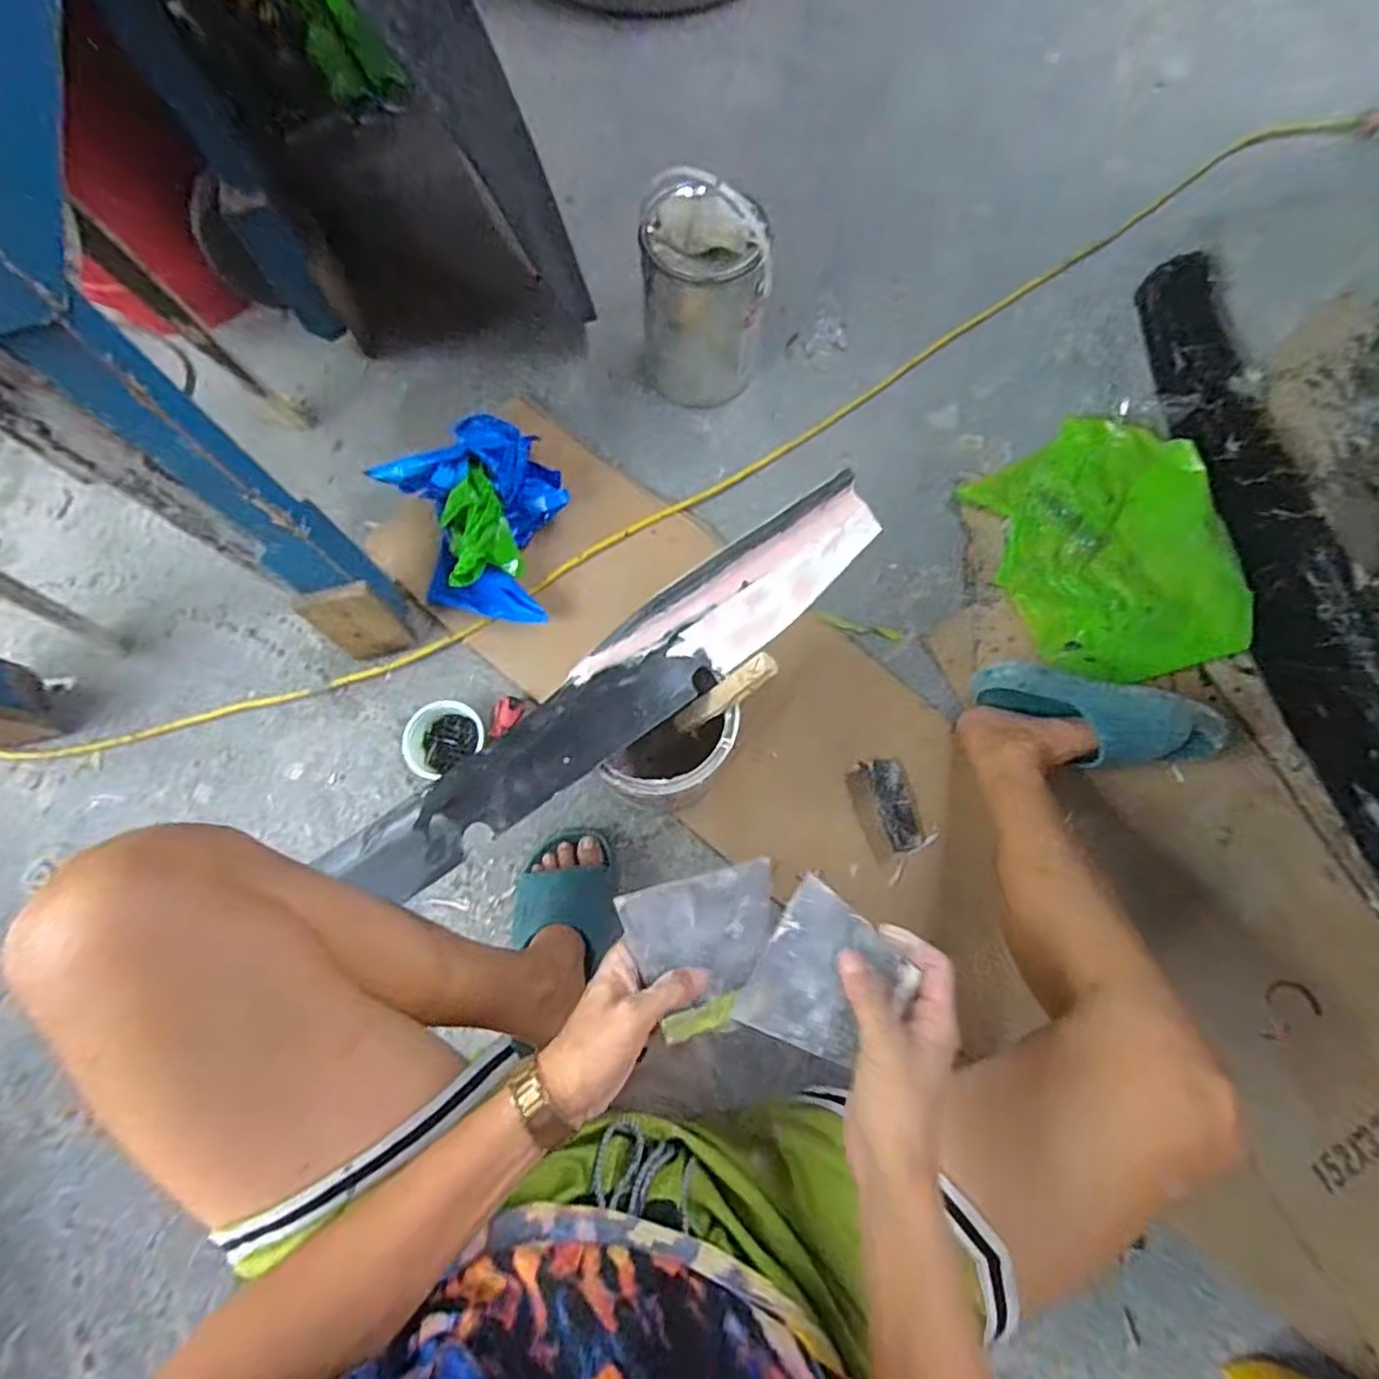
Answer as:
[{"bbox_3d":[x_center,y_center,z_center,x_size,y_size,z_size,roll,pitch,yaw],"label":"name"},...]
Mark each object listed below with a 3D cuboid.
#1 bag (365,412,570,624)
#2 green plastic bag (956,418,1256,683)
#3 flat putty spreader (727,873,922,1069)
[{"bbox_3d":[-0.263,-0.218,0.856,0.216,0.106,0.287,-23,75,-5],"label":"bag"},{"bbox_3d":[0.561,-0.199,0.876,0.292,0.067,0.376,-17,75,-5],"label":"green plastic bag"},{"bbox_3d":[0.094,0.196,0.442,0.093,0.010,0.101,30,76,8],"label":"flat putty spreader"}]

